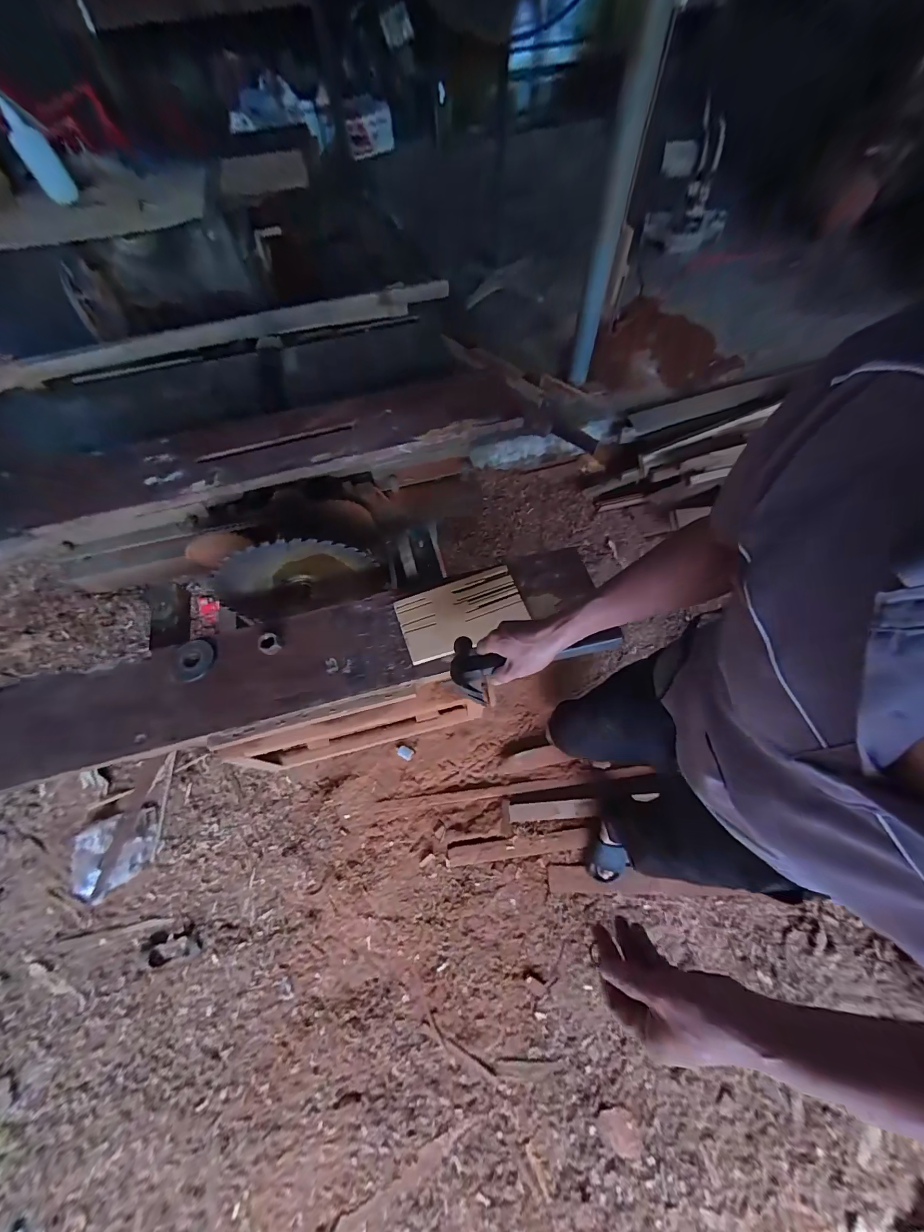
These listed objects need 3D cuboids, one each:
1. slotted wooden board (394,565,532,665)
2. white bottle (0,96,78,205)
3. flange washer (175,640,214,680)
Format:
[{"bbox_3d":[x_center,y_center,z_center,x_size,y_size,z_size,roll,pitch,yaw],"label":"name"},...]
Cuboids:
[{"bbox_3d":[-0.001,-0.009,0.719,0.217,0.012,0.126,-19,66,-6],"label":"slotted wooden board"},{"bbox_3d":[-1.087,-1.181,1.039,0.087,0.184,0.067,-34,68,-13],"label":"white bottle"},{"bbox_3d":[-0.474,0.076,0.711,0.068,0.011,0.069,-1,65,2],"label":"flange washer"}]

